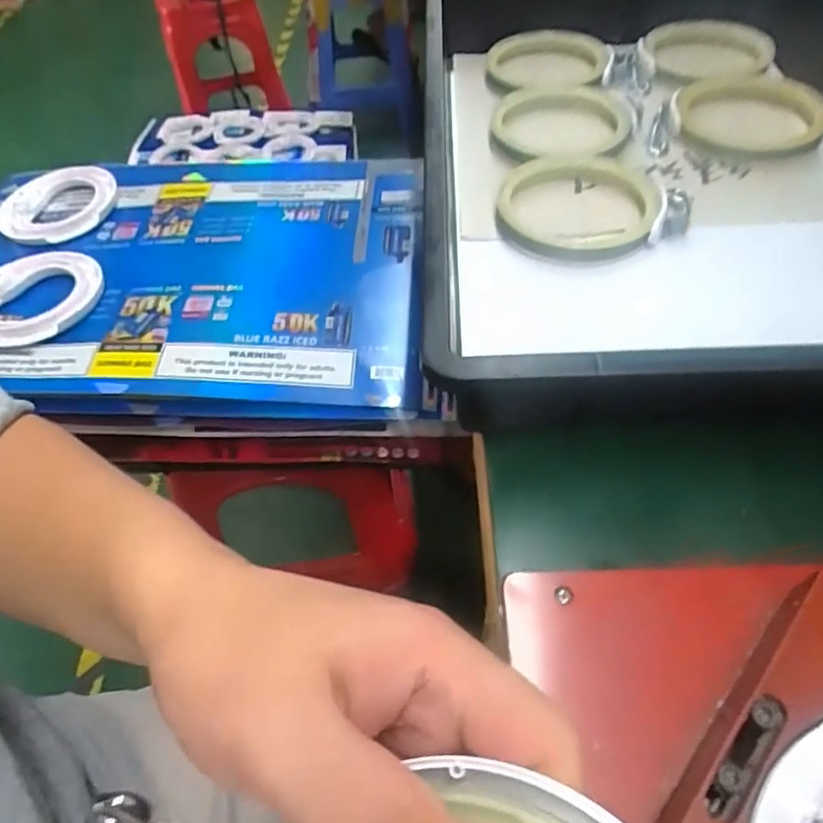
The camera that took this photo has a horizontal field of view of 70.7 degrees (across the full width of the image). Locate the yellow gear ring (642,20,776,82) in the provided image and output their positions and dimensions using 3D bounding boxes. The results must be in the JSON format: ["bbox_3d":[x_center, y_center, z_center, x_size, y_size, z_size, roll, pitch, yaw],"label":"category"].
[{"bbox_3d":[0.297,-0.360,0.580,0.121,0.018,0.099,15,56,14],"label":"yellow gear ring"}]

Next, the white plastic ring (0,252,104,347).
[{"bbox_3d":[-0.380,-0.117,0.589,0.137,0.025,0.137,-2,53,2],"label":"white plastic ring"}]

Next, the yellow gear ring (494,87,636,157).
[{"bbox_3d":[0.141,-0.261,0.533,0.125,0.015,0.120,-2,53,2],"label":"yellow gear ring"}]

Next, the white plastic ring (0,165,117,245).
[{"bbox_3d":[-0.417,-0.248,0.691,0.127,0.021,0.127,-2,53,2],"label":"white plastic ring"}]

